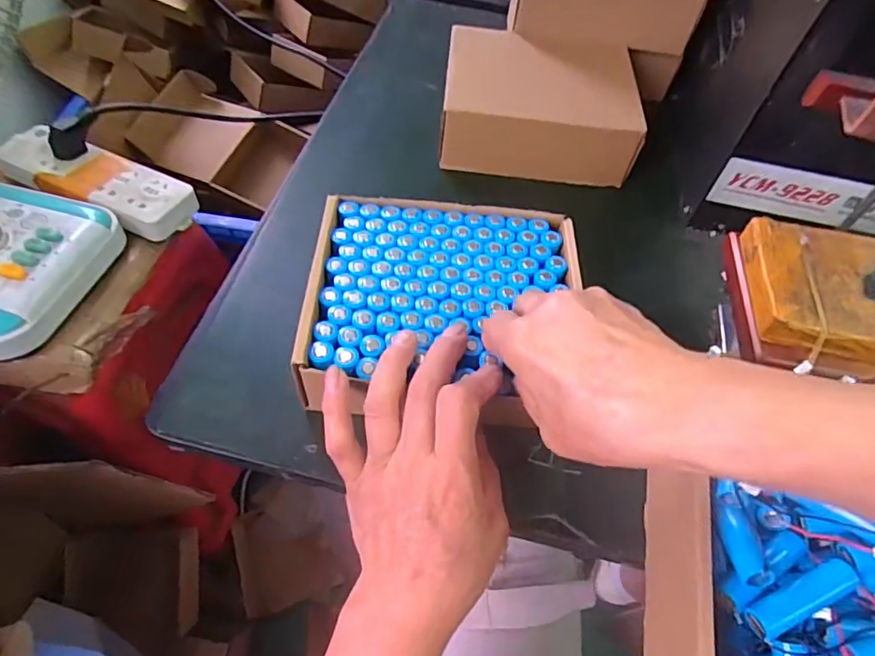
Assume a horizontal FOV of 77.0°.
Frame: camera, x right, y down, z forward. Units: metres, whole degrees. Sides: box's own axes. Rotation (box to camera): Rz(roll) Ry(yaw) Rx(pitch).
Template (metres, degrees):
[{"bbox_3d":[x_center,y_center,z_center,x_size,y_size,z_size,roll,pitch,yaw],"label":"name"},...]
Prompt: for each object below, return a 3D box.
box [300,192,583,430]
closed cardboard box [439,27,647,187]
[{"bbox_3d":[0.005,-0.016,0.345,0.160,0.043,0.140,3,55,-2],"label":"box"},{"bbox_3d":[0.088,-0.195,0.487,0.161,0.059,0.135,6,55,-1],"label":"closed cardboard box"}]

